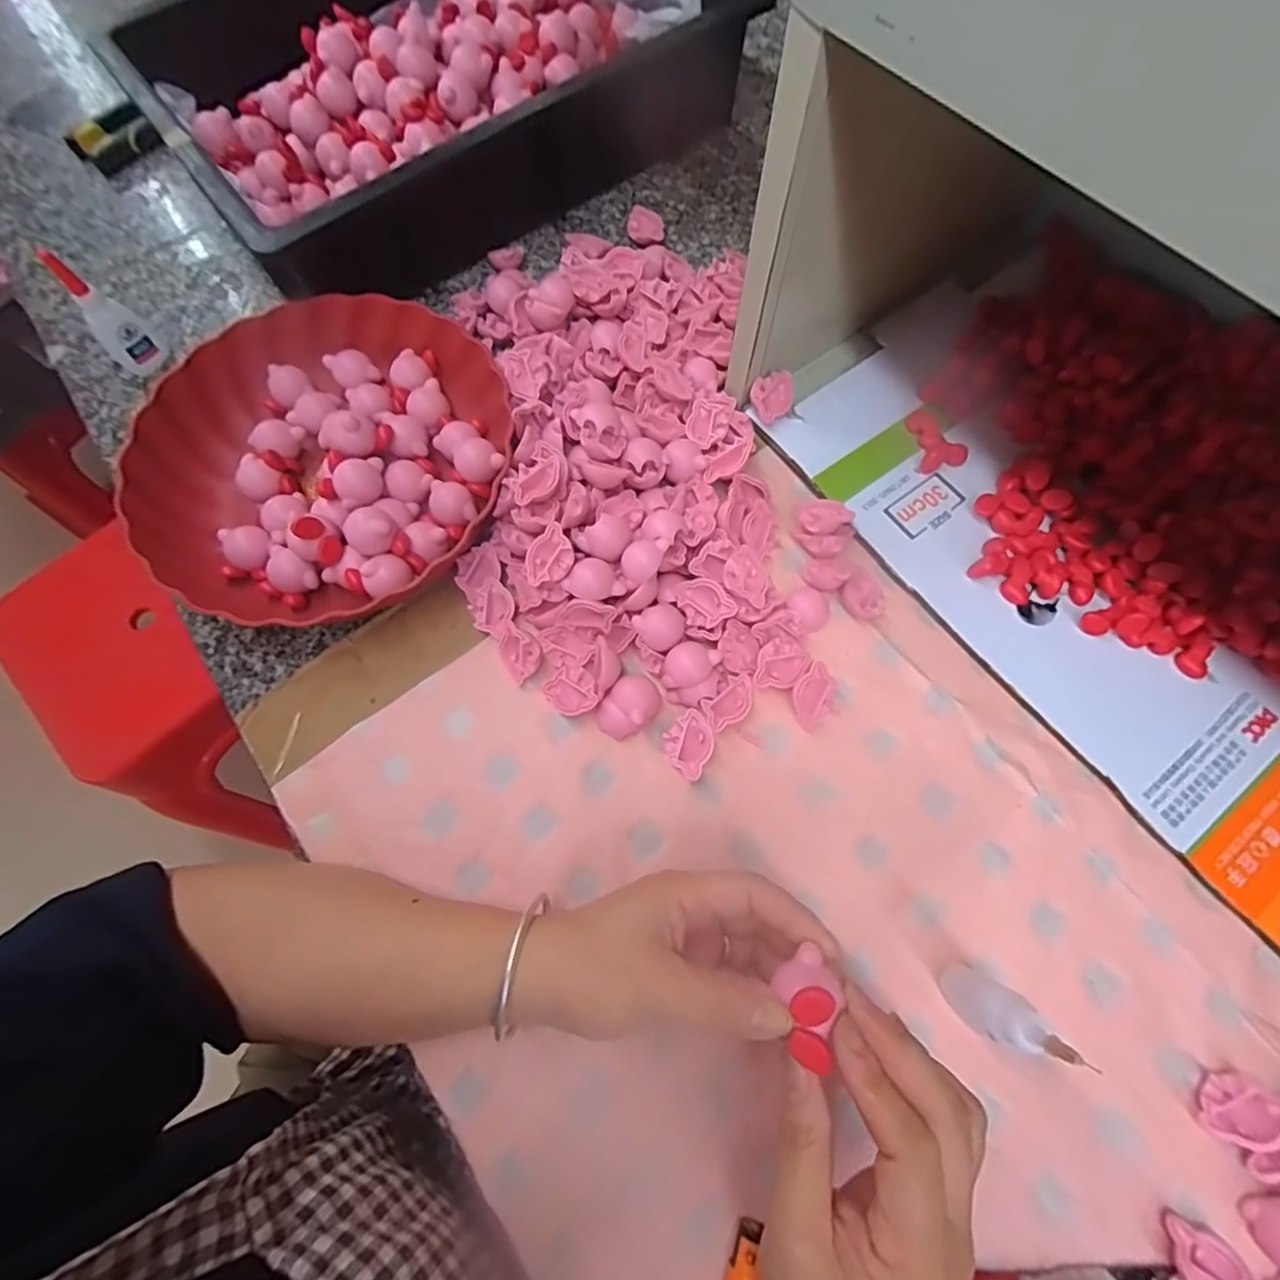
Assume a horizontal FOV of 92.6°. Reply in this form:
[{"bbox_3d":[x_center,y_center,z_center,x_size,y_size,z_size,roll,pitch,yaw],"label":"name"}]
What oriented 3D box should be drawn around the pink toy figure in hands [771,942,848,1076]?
[{"bbox_3d":[0.064,0.142,0.235,0.021,0.021,0.038,11,72,6],"label":"pink toy figure in hands"}]

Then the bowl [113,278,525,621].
[{"bbox_3d":[-0.202,-0.130,0.410,0.231,0.049,0.230,-1,71,2],"label":"bowl"}]

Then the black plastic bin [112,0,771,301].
[{"bbox_3d":[-0.159,-0.461,0.499,0.417,0.091,0.281,-39,74,-11],"label":"black plastic bin"}]

